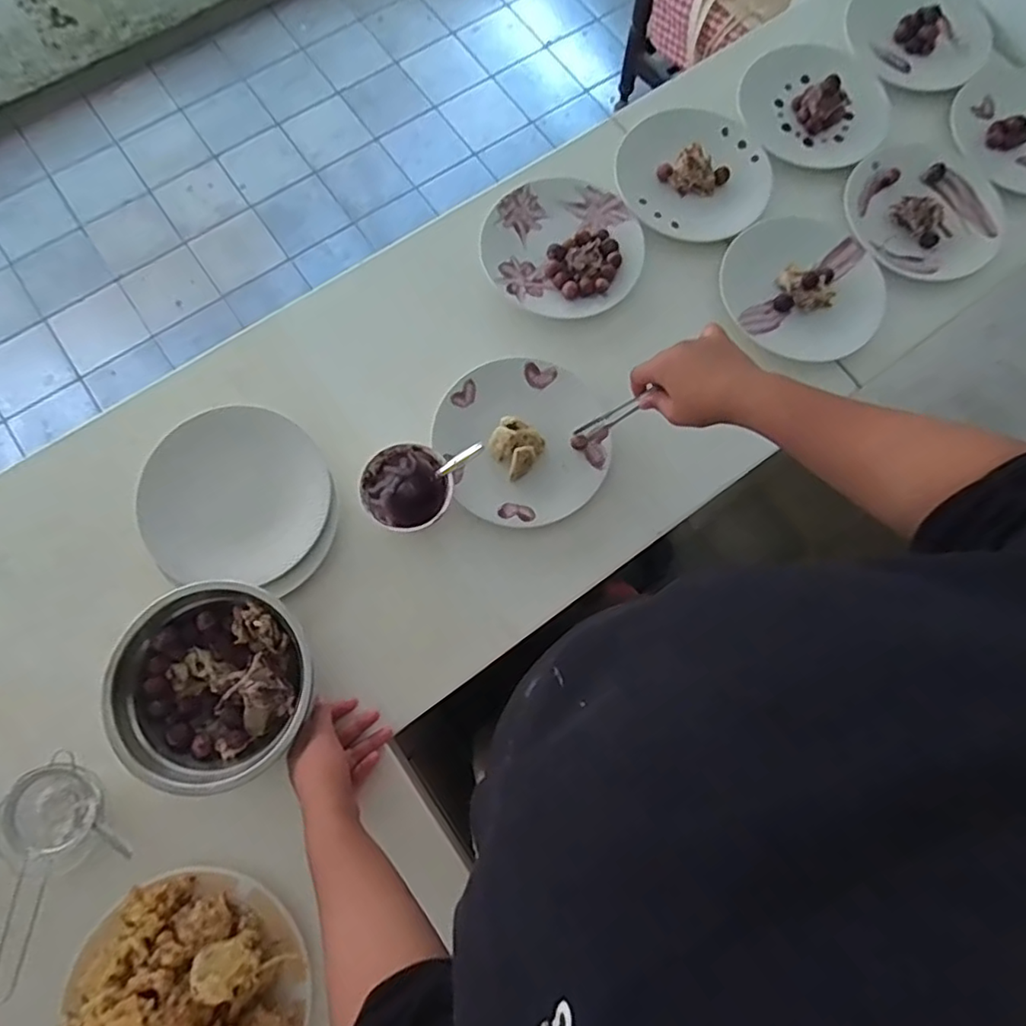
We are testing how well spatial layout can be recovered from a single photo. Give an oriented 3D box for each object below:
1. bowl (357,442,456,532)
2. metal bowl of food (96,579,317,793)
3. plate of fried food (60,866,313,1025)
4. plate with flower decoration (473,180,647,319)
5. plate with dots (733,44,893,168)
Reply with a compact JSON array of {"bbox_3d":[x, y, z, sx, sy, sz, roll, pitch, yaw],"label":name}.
[{"bbox_3d":[-0.115,-0.027,0.666,0.097,0.046,0.088,0,76,-2],"label":"bowl"},{"bbox_3d":[-0.299,0.170,0.610,0.190,0.054,0.188,0,76,-2],"label":"metal bowl of food"},{"bbox_3d":[-0.289,0.439,0.523,0.184,0.086,0.215,-33,79,-9],"label":"plate of fried food"},{"bbox_3d":[0.067,-0.345,0.781,0.204,0.022,0.201,0,76,-2],"label":"plate with flower decoration"},{"bbox_3d":[0.436,-0.585,0.861,0.213,0.036,0.195,0,76,-2],"label":"plate with dots"}]

